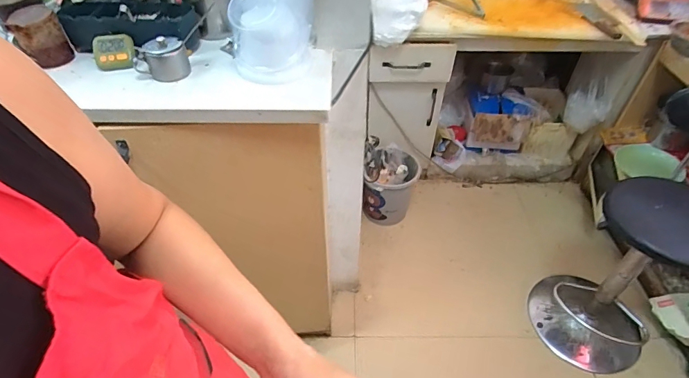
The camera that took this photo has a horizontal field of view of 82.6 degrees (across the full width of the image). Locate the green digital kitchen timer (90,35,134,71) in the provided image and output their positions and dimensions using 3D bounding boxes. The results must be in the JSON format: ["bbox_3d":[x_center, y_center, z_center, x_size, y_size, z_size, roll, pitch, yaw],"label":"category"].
[{"bbox_3d":[-0.446,-0.265,0.754,0.073,0.017,0.072,-6,82,-12],"label":"green digital kitchen timer"}]

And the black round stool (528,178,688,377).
[{"bbox_3d":[0.865,0.300,1.254,0.324,0.679,0.302,34,54,29],"label":"black round stool"}]

